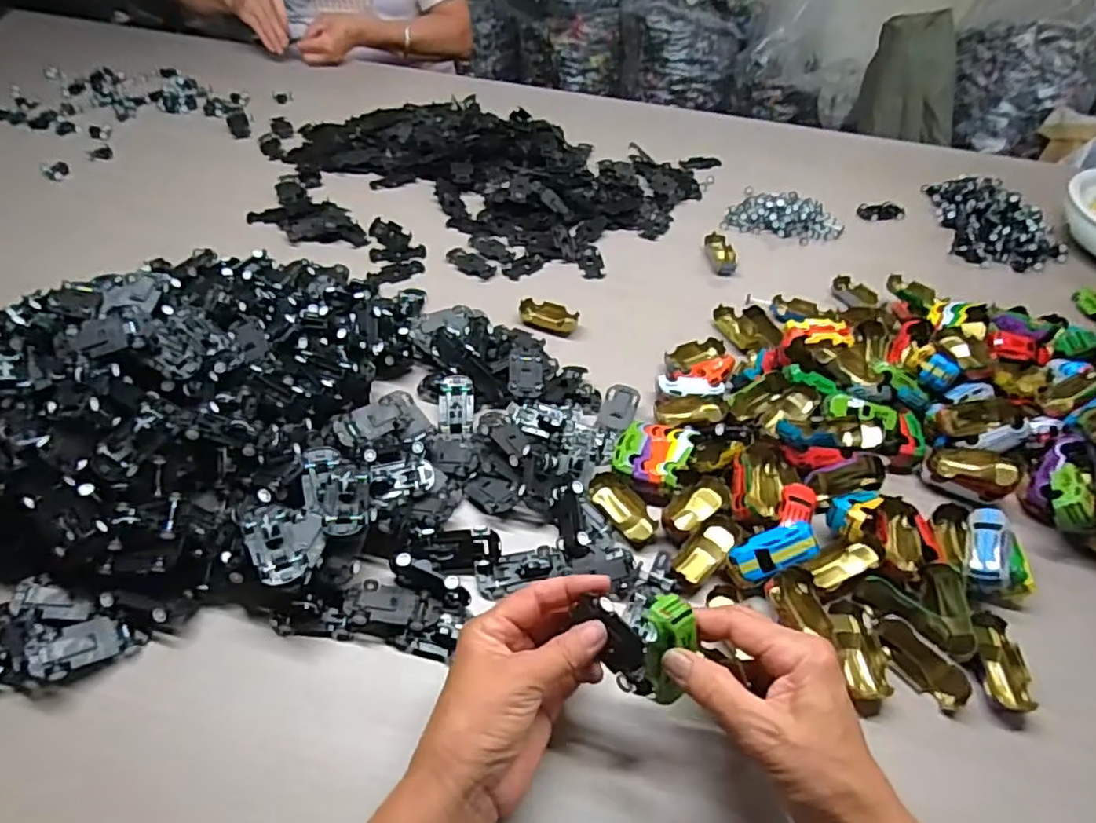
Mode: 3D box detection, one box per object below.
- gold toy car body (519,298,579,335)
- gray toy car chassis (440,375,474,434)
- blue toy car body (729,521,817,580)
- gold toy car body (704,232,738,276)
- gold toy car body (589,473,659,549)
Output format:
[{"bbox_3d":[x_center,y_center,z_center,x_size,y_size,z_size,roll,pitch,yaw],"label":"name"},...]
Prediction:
[{"bbox_3d":[0.000,-0.101,0.673,0.063,0.017,0.030,17,49,12],"label":"gold toy car body"},{"bbox_3d":[-0.084,-0.006,0.575,0.031,0.013,0.065,-3,48,-6],"label":"gray toy car chassis"},{"bbox_3d":[0.166,0.103,0.459,0.062,0.011,0.030,-23,50,5],"label":"blue toy car body"},{"bbox_3d":[0.210,-0.192,0.764,0.032,0.018,0.057,0,48,-3],"label":"gold toy car body"},{"bbox_3d":[0.059,0.080,0.506,0.030,0.022,0.065,-26,54,-24],"label":"gold toy car body"}]

